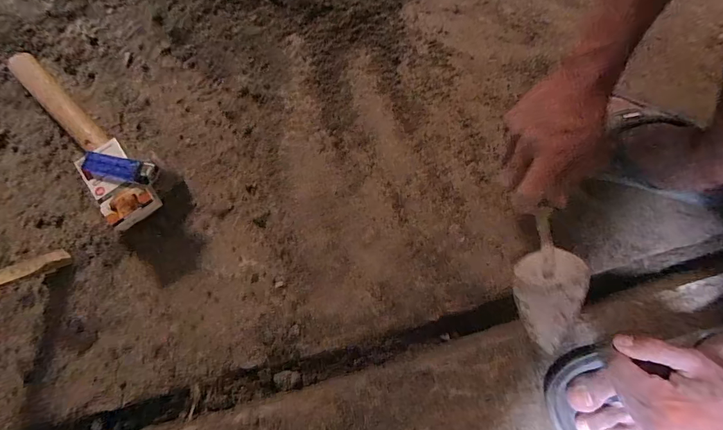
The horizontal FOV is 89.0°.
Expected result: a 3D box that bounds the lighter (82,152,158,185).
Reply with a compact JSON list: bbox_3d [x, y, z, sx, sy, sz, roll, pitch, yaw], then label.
[{"bbox_3d":[-0.267,-0.052,0.406,0.087,0.010,0.024,13,78,4],"label":"lighter"}]

